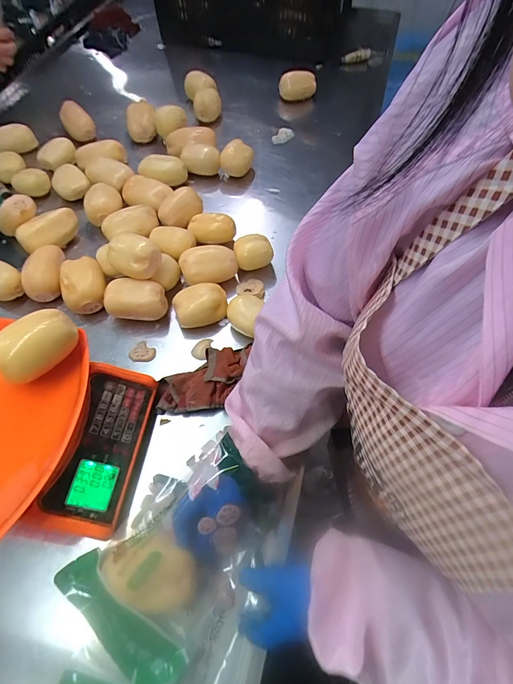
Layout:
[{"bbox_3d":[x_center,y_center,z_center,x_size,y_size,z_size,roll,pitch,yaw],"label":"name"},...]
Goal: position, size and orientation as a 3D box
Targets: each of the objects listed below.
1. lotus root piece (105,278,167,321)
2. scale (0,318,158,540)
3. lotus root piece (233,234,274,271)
[{"bbox_3d":[-0.219,-0.078,0.648,0.104,0.056,0.061,0,61,0],"label":"lotus root piece"},{"bbox_3d":[-0.317,0.130,0.504,0.281,0.120,0.283,8,62,4],"label":"scale"},{"bbox_3d":[-0.007,-0.180,0.727,0.070,0.053,0.060,-16,62,-9],"label":"lotus root piece"}]

